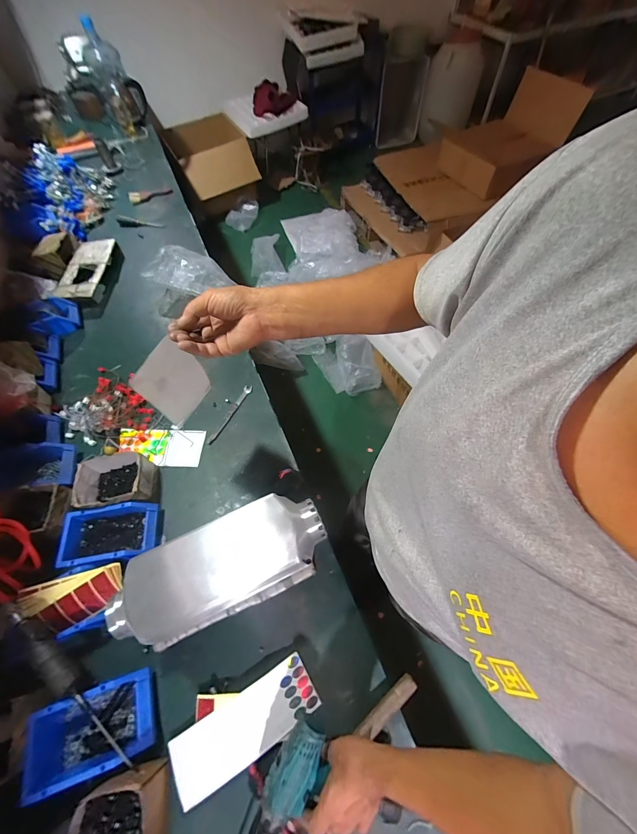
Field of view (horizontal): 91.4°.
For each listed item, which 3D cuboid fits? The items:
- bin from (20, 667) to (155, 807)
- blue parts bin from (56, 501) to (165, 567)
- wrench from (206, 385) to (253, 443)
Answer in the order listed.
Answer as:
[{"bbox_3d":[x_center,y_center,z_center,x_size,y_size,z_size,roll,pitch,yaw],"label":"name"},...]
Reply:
[{"bbox_3d":[-0.392,0.538,0.541,0.191,0.079,0.120,-15,61,-5],"label":"bin"},{"bbox_3d":[-0.465,0.268,0.697,0.189,0.070,0.122,-12,61,-3],"label":"blue parts bin"},{"bbox_3d":[-0.248,-0.009,0.881,0.023,0.007,0.205,21,65,15],"label":"wrench"}]

